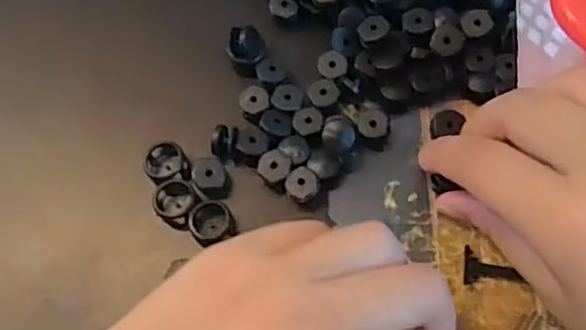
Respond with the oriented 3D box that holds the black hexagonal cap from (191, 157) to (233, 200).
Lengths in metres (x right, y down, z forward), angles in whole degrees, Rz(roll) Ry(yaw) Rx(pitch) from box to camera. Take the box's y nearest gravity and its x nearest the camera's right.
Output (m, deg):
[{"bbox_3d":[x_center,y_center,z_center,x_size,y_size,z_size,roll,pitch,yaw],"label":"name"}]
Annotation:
[{"bbox_3d":[-0.033,0.006,0.256,0.015,0.018,0.015,-21,68,-7],"label":"black hexagonal cap"}]

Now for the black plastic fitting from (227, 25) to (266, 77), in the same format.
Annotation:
[{"bbox_3d":[-0.020,-0.050,0.271,0.013,0.021,0.015,12,68,7],"label":"black plastic fitting"}]

